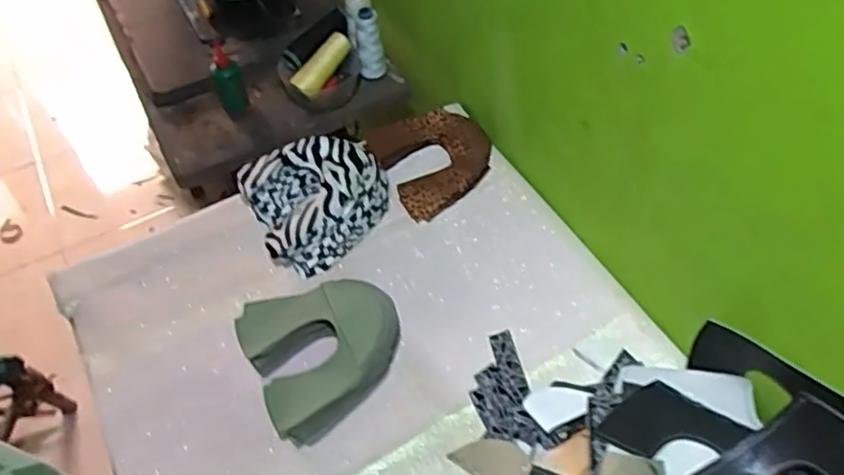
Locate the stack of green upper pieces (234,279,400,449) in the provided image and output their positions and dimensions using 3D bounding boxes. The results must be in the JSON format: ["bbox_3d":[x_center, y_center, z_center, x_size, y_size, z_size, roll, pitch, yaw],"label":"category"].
[{"bbox_3d":[-0.112,0.123,0.761,0.169,0.065,0.176,-25,55,-15],"label":"stack of green upper pieces"}]

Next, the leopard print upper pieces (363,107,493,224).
[{"bbox_3d":[0.020,-0.114,0.942,0.153,0.042,0.164,-24,54,-14],"label":"leopard print upper pieces"}]

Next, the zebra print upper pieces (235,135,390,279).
[{"bbox_3d":[-0.136,-0.054,0.883,0.178,0.089,0.169,-25,55,-15],"label":"zebra print upper pieces"}]

